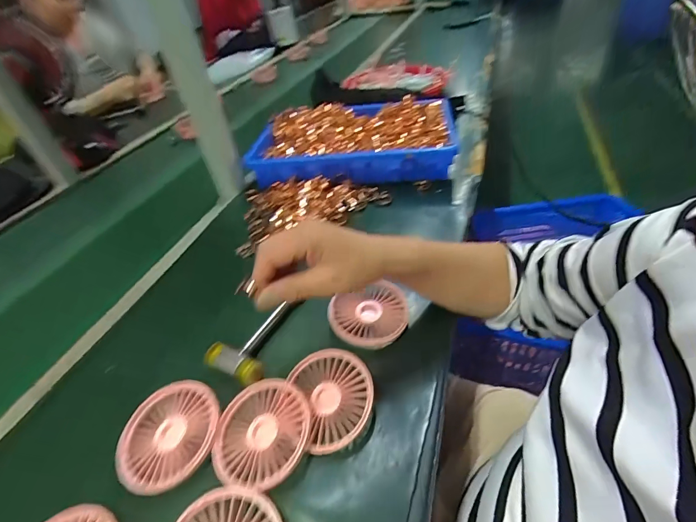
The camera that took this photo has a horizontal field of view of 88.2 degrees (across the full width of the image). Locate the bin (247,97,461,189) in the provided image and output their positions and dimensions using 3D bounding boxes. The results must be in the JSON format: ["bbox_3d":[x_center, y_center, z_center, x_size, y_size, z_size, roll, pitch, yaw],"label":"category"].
[{"bbox_3d":[0.011,-0.242,0.718,0.376,0.064,0.247,-4,41,6],"label":"bin"}]

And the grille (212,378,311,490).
[{"bbox_3d":[-0.074,0.148,0.314,0.082,0.011,0.087,-6,41,5],"label":"grille"}]

